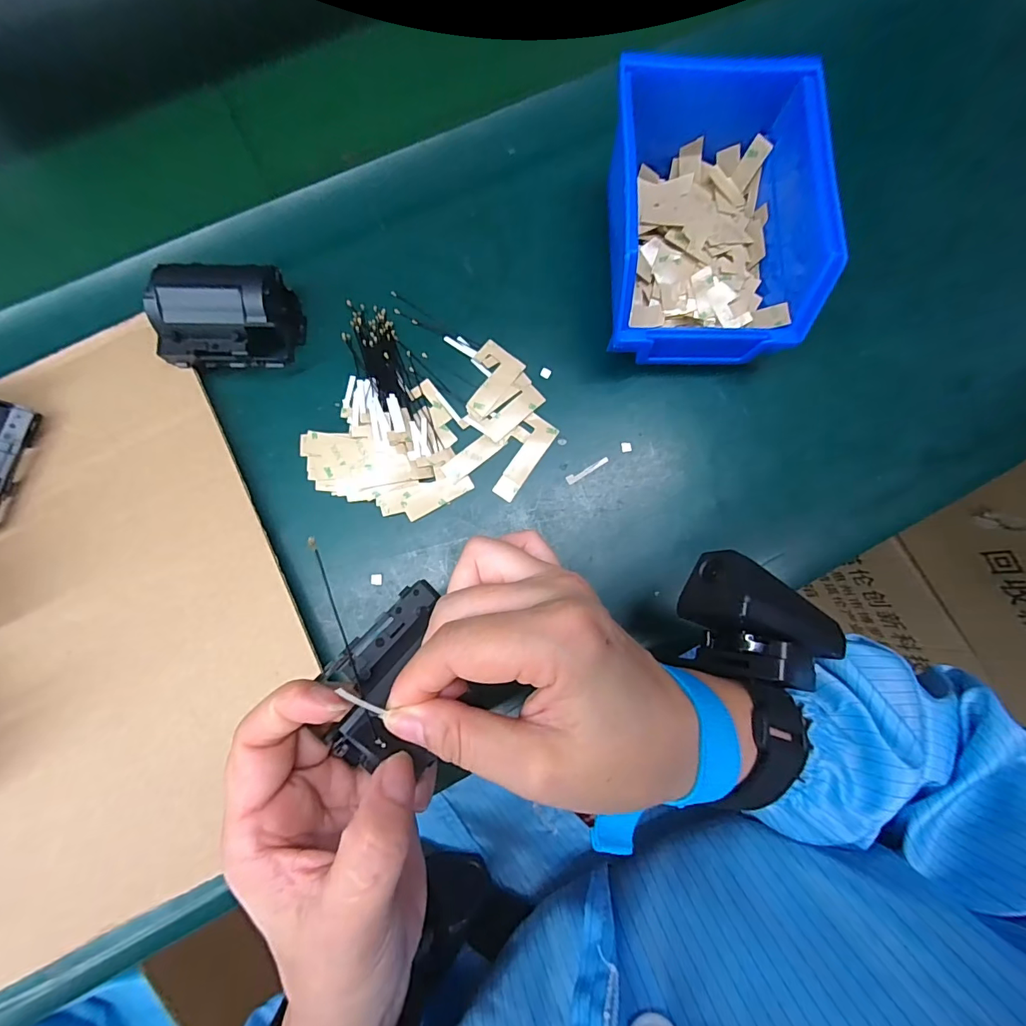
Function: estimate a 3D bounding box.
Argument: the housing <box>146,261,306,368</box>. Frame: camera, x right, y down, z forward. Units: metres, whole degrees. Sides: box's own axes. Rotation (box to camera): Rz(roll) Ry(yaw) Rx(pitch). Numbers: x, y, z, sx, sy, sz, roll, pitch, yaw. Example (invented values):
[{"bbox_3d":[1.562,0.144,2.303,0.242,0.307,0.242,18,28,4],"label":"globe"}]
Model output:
[{"bbox_3d":[-0.162,-0.110,0.260,0.072,0.037,0.052,-3,81,-4],"label":"housing"}]

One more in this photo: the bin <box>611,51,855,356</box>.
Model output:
[{"bbox_3d":[0.103,-0.175,0.267,0.115,0.074,0.171,-2,81,-4],"label":"bin"}]

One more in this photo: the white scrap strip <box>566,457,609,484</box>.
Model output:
[{"bbox_3d":[0.045,-0.026,0.277,0.027,0.004,0.005,-28,81,-6],"label":"white scrap strip"}]

